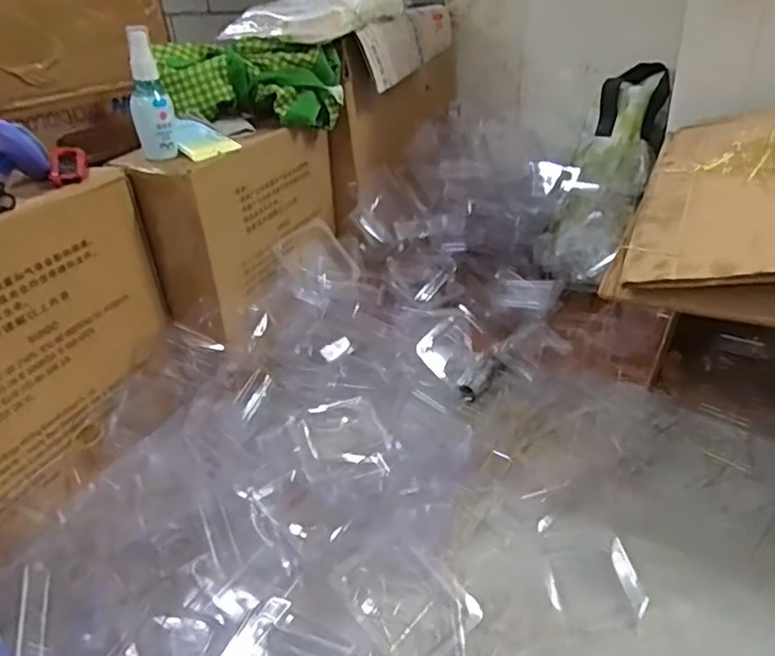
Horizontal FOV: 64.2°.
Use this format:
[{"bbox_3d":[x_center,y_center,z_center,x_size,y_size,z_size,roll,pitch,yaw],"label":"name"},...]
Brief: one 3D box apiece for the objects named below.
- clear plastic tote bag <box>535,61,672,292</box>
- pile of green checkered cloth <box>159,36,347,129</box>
[{"bbox_3d":[0.316,-0.228,0.854,0.119,0.343,0.088,21,-3,35],"label":"clear plastic tote bag"},{"bbox_3d":[-0.158,-0.283,0.720,0.206,0.086,0.073,-4,30,-1],"label":"pile of green checkered cloth"}]

